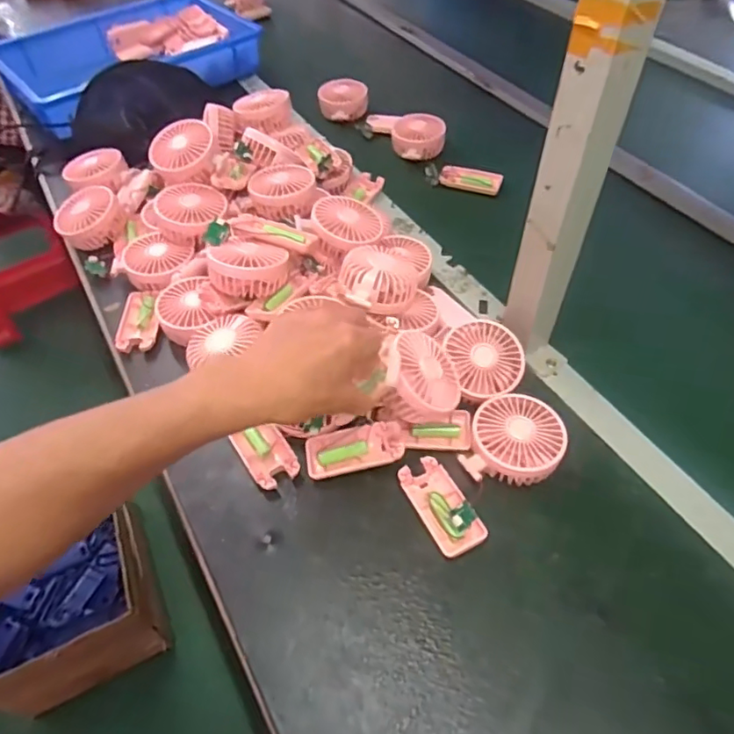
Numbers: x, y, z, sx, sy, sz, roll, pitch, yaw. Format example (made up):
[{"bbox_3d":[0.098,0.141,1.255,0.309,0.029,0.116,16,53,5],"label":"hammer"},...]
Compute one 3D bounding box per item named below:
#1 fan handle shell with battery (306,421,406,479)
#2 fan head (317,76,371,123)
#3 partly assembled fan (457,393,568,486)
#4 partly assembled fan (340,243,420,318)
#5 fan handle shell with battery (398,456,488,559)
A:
[{"bbox_3d":[-0.012,0.079,0.544,0.093,0.015,0.041,-7,50,-7],"label":"fan handle shell with battery"},{"bbox_3d":[-0.043,-0.490,1.018,0.089,0.044,0.084,2,51,3],"label":"fan head"},{"bbox_3d":[0.143,0.073,0.539,0.085,0.036,0.091,-1,51,1],"label":"partly assembled fan"},{"bbox_3d":[0.010,-0.094,0.614,0.082,0.043,0.094,21,52,15],"label":"partly assembled fan"},{"bbox_3d":[0.069,0.122,0.510,0.047,0.028,0.093,-21,54,-19],"label":"fan handle shell with battery"}]

